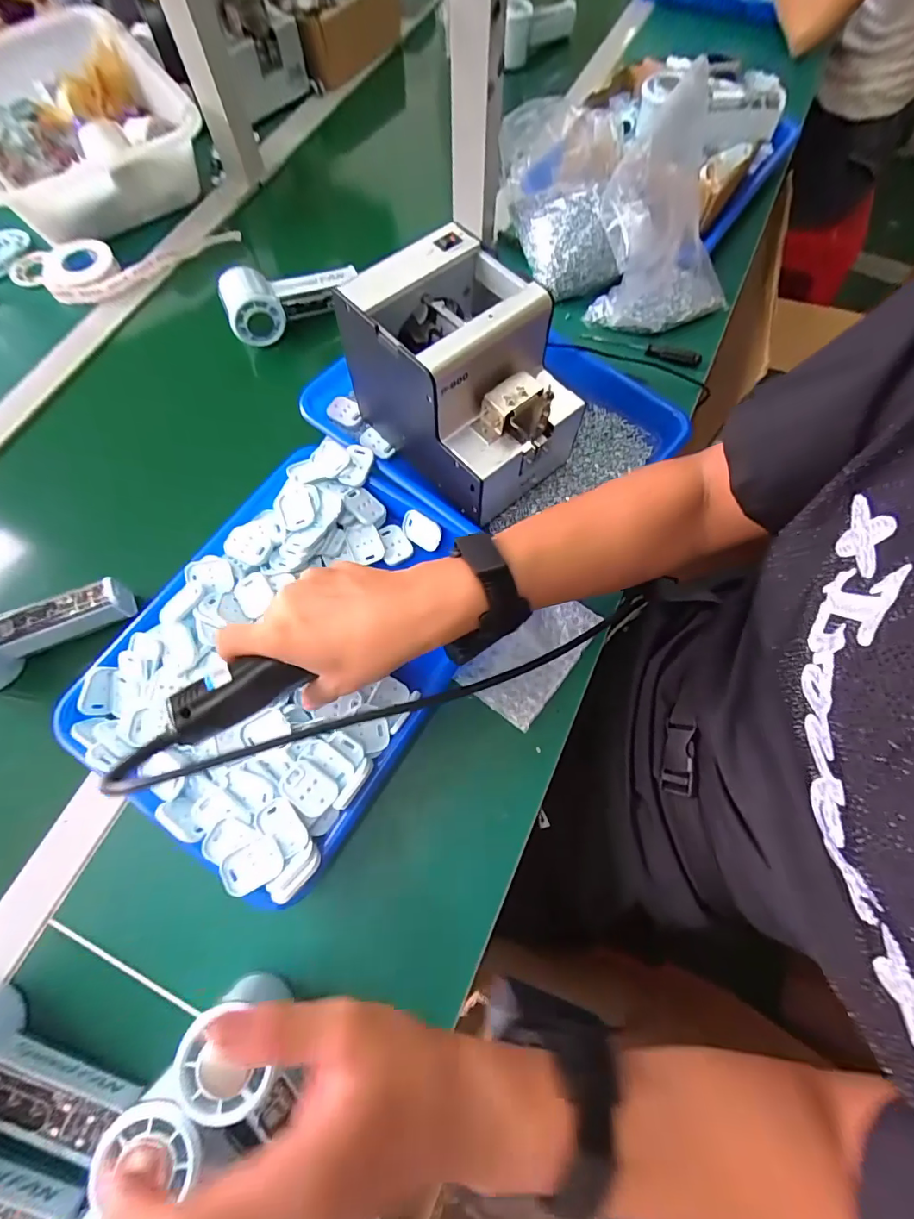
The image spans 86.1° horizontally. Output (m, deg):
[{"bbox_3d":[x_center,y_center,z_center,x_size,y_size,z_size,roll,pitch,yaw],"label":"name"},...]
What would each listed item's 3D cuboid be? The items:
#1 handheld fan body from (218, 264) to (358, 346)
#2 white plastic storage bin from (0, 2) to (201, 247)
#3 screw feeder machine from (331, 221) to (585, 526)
[{"bbox_3d":[-0.185,-0.350,0.546,0.145,0.051,0.057,-17,70,-5],"label":"handheld fan body"},{"bbox_3d":[-0.479,-0.591,0.608,0.250,0.099,0.306,-35,73,-11],"label":"white plastic storage bin"},{"bbox_3d":[0.003,-0.206,0.439,0.133,0.142,0.191,-41,74,-13],"label":"screw feeder machine"}]

